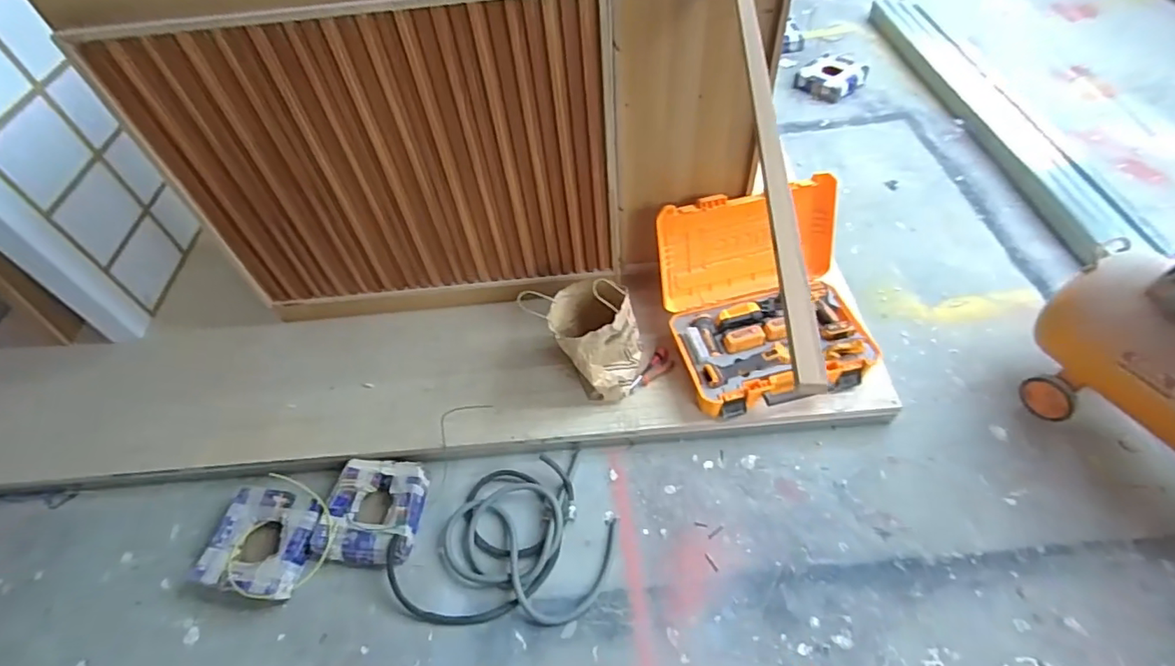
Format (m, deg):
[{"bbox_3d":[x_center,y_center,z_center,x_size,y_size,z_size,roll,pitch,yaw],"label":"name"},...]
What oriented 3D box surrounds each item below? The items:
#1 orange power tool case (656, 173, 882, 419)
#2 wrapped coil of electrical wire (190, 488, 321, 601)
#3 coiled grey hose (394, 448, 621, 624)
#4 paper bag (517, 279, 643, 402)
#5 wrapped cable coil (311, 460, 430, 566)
[{"bbox_3d":[0.518,-0.108,1.593,0.530,0.340,0.497,-12,55,-3],"label":"orange power tool case"},{"bbox_3d":[-0.898,0.575,1.526,0.290,0.042,0.265,7,56,9],"label":"wrapped coil of electrical wire"},{"bbox_3d":[-0.224,0.577,1.490,0.599,0.042,0.433,-16,56,-6],"label":"coiled grey hose"},{"bbox_3d":[0.002,-0.011,1.609,0.227,0.336,0.323,-36,60,-19],"label":"paper bag"},{"bbox_3d":[-0.598,0.490,1.535,0.260,0.039,0.280,3,56,7],"label":"wrapped cable coil"}]

